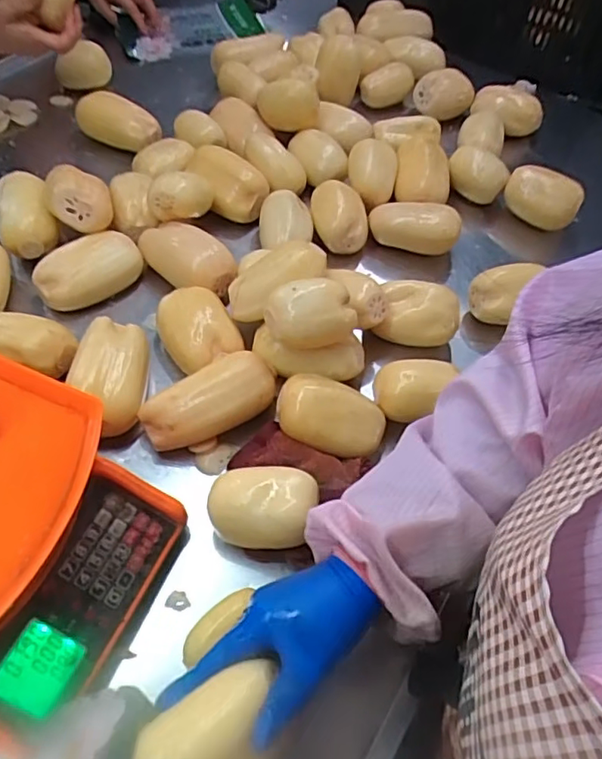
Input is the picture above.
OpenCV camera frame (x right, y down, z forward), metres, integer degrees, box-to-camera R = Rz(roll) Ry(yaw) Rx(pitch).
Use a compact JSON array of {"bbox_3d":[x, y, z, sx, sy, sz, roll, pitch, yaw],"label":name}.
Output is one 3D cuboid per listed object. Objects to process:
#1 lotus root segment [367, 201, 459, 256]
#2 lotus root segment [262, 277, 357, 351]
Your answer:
[{"bbox_3d":[0.162,-0.220,0.832,0.126,0.057,0.058,11,55,2],"label":"lotus root segment"},{"bbox_3d":[0.012,-0.075,0.647,0.102,0.066,0.074,5,55,-2],"label":"lotus root segment"}]

